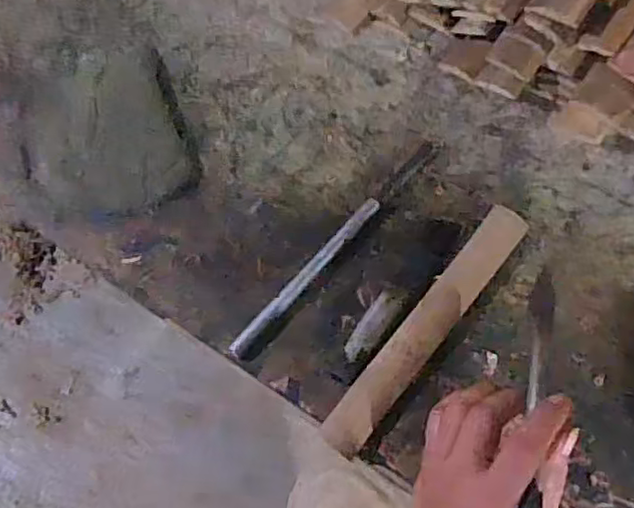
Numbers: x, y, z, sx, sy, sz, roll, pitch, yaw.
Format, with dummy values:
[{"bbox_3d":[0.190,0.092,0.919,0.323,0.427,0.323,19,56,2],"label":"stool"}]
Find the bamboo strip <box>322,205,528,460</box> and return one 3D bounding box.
[{"bbox_3d":[0.086,0.053,0.499,0.032,0.017,0.231,37,73,15],"label":"bamboo strip"}]

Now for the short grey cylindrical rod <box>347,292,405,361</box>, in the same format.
[{"bbox_3d":[0.044,0.055,0.498,0.019,0.016,0.066,34,73,14],"label":"short grey cylindrical rod"}]

